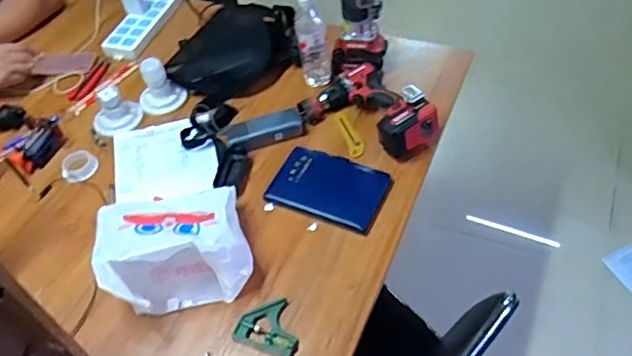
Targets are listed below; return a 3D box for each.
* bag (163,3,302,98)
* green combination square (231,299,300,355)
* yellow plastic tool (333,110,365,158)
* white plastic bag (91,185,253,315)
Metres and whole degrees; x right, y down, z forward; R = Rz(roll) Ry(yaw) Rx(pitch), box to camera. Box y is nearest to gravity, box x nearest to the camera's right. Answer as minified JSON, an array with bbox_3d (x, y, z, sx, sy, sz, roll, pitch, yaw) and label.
[{"bbox_3d":[-0.197,-0.315,1.366,0.312,0.086,0.268,-6,50,-2],"label":"bag"},{"bbox_3d":[-0.069,0.239,0.921,0.106,0.012,0.090,19,53,17],"label":"green combination square"},{"bbox_3d":[0.071,-0.095,1.209,0.032,0.007,0.138,-14,51,-9],"label":"yellow plastic tool"},{"bbox_3d":[-0.248,0.103,0.984,0.243,0.133,0.242,-14,51,-9],"label":"white plastic bag"}]

